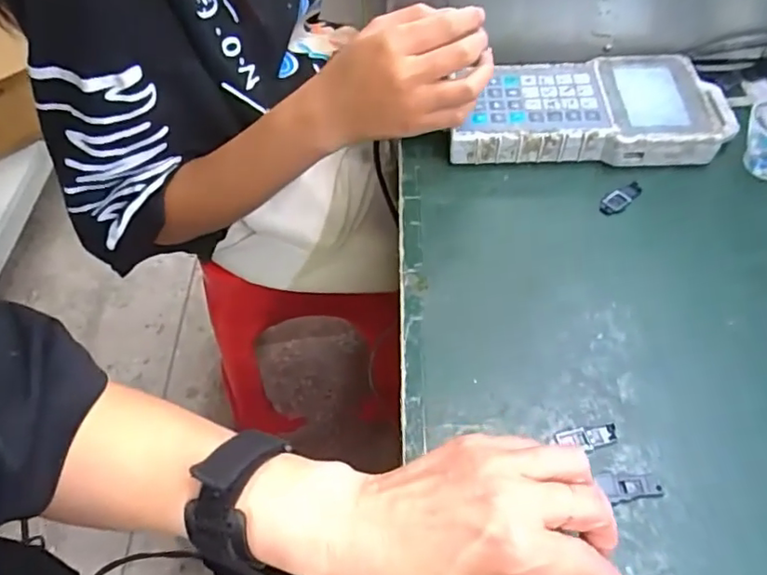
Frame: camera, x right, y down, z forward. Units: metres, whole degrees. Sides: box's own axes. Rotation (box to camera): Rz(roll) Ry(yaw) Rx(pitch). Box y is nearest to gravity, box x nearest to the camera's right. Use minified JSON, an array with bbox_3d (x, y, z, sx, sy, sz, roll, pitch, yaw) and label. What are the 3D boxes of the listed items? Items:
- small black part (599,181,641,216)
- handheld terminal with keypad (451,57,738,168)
[{"bbox_3d":[0.180,-0.067,0.443,0.040,0.005,0.015,-38,60,-21],"label":"small black part"},{"bbox_3d":[0.170,-0.145,0.483,0.218,0.030,0.107,2,54,6],"label":"handheld terminal with keypad"}]

